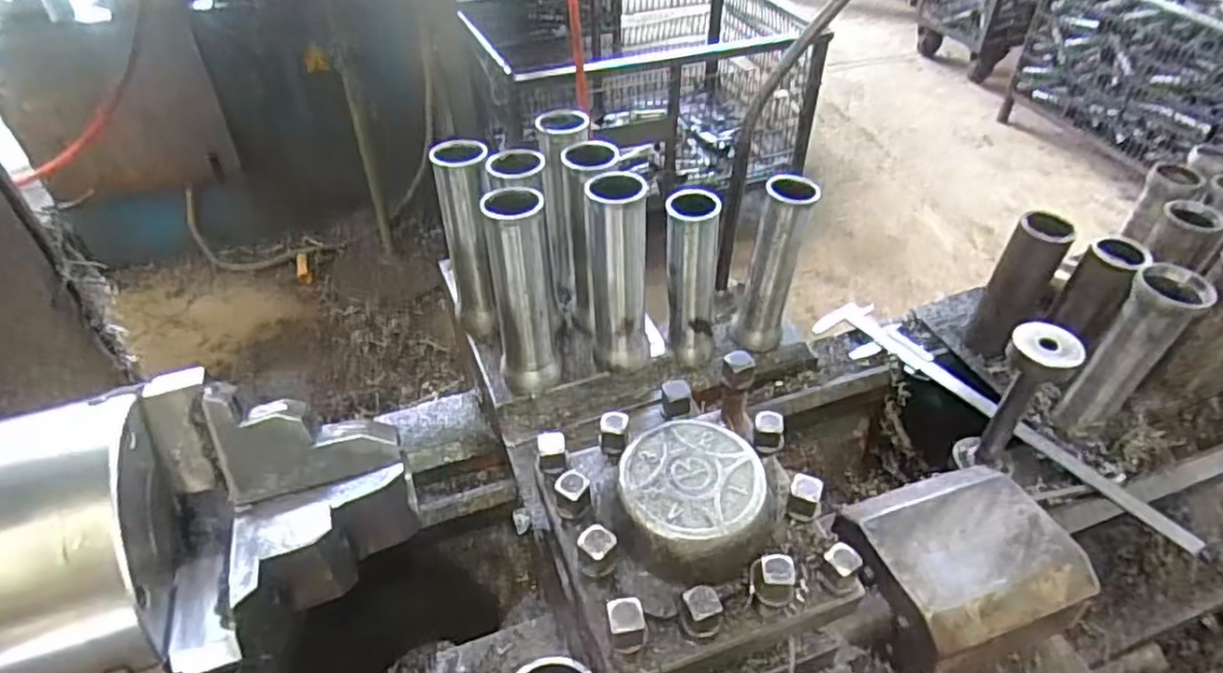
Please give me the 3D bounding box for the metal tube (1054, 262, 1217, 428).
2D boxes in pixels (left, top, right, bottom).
[{"bbox_3d":[0.492,0.019,0.673,0.049,0.173,0.056,-31,50,-29],"label":"metal tube"}]

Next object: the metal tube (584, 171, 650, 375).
[{"bbox_3d":[0.006,-0.056,0.635,0.053,0.183,0.057,-6,43,-6],"label":"metal tube"}]

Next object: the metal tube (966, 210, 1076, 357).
[{"bbox_3d":[0.433,-0.049,0.757,0.053,0.172,0.045,24,48,25],"label":"metal tube"}]

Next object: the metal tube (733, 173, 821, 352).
[{"bbox_3d":[0.169,-0.073,0.744,0.056,0.189,0.053,20,47,21],"label":"metal tube"}]

